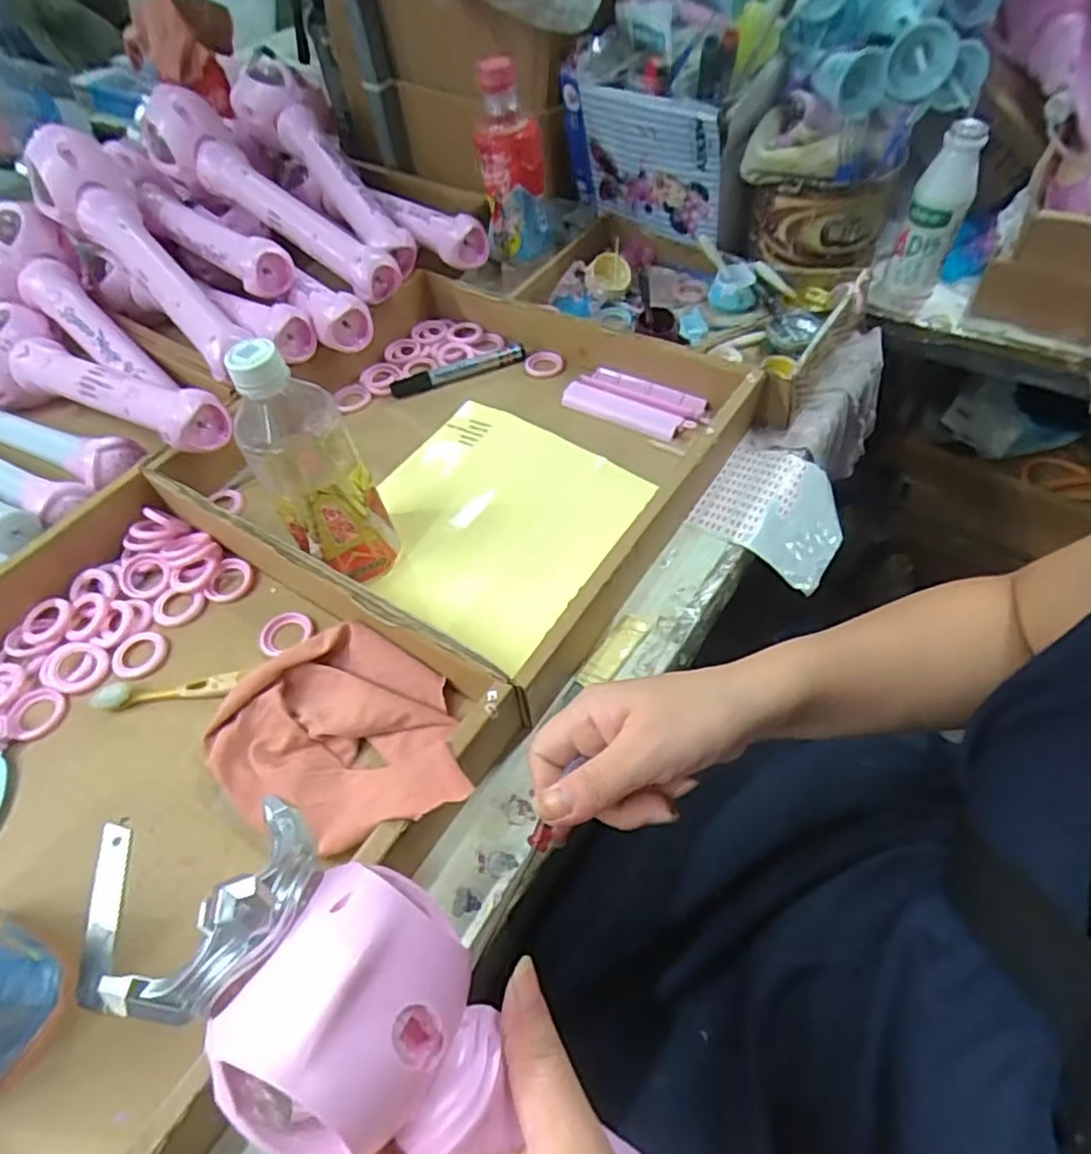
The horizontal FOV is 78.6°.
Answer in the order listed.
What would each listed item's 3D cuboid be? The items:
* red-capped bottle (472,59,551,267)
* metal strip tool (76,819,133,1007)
[{"bbox_3d":[-0.030,-0.397,0.643,0.066,0.162,0.066,-6,53,0],"label":"red-capped bottle"},{"bbox_3d":[-0.249,0.188,0.377,0.018,0.004,0.096,-14,52,-4],"label":"metal strip tool"}]

